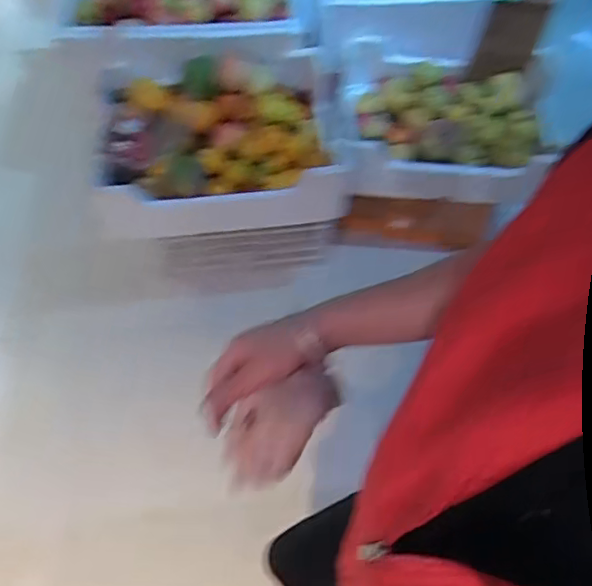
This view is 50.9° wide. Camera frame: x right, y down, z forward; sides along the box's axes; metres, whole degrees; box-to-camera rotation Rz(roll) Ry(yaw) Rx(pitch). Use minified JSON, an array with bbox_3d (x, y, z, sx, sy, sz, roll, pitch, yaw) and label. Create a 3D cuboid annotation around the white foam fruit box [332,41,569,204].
[{"bbox_3d":[0.317,-0.366,1.406,0.482,0.183,0.301,1,58,-2],"label":"white foam fruit box"}]

